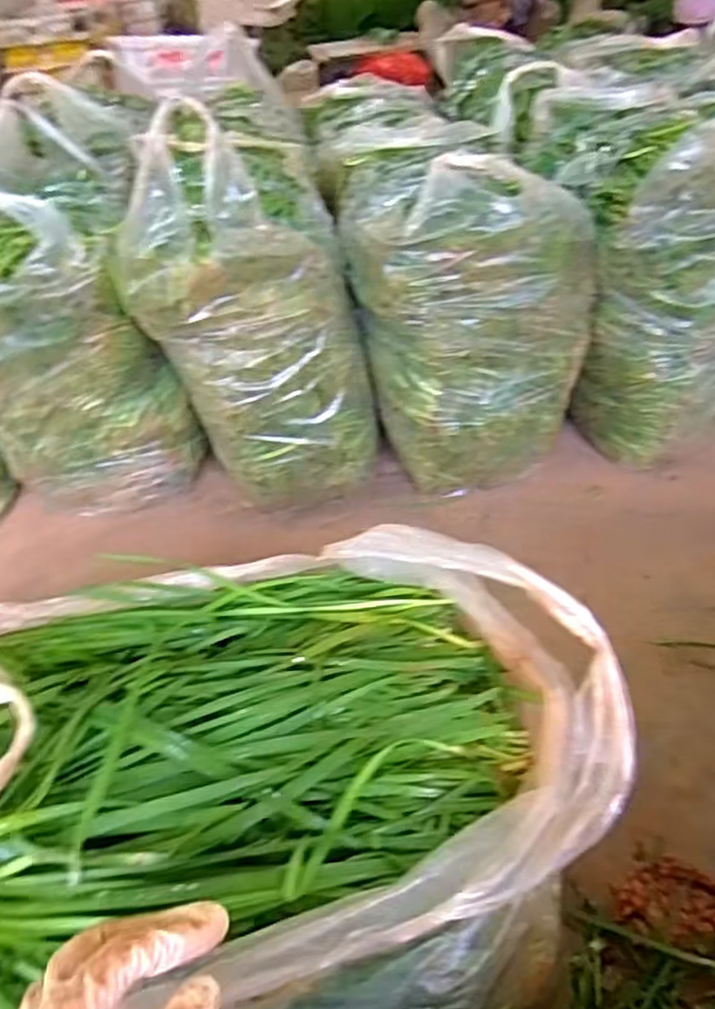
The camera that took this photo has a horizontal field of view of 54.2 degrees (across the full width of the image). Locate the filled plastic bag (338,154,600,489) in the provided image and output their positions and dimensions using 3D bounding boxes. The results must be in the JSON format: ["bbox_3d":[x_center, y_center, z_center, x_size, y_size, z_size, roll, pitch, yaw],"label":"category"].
[{"bbox_3d":[0.177,-0.336,1.204,0.347,0.454,0.400,-9,41,-4],"label":"filled plastic bag"}]

